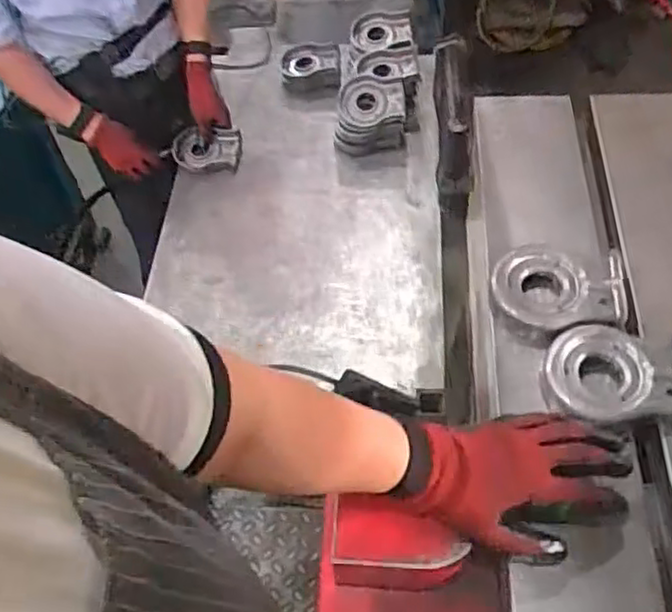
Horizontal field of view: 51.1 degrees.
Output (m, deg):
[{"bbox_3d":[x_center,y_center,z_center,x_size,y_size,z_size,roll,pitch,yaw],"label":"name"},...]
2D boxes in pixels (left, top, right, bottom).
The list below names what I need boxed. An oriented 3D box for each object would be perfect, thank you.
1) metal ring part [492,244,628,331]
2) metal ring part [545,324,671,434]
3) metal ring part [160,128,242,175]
[{"bbox_3d":[0.216,-0.019,0.685,0.121,0.032,0.096,-1,56,4],"label":"metal ring part"},{"bbox_3d":[0.255,0.062,0.631,0.121,0.032,0.088,5,56,7],"label":"metal ring part"},{"bbox_3d":[-0.260,-0.304,1.379,0.155,0.087,0.036,4,14,8],"label":"metal ring part"}]

